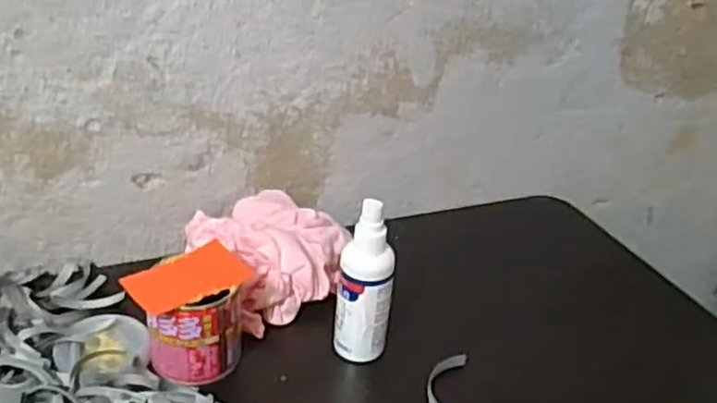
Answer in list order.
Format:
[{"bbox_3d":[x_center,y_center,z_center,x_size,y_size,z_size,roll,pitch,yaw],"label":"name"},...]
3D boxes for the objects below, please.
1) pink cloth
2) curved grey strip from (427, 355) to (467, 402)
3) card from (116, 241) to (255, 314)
[{"bbox_3d":[-0.076,0.040,0.611,0.114,0.058,0.121,-19,37,-36],"label":"pink cloth"},{"bbox_3d":[0.067,0.138,0.526,0.033,0.012,0.067,2,30,-5],"label":"curved grey strip"},{"bbox_3d":[-0.119,0.053,0.504,0.079,0.006,0.053,-22,39,-36],"label":"card"}]

